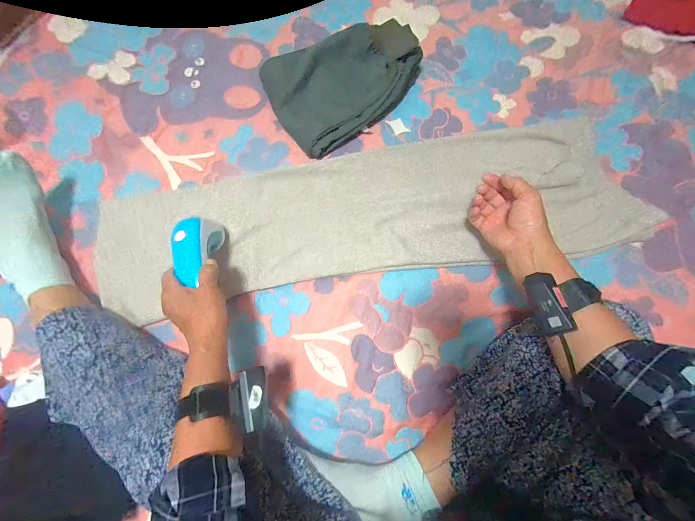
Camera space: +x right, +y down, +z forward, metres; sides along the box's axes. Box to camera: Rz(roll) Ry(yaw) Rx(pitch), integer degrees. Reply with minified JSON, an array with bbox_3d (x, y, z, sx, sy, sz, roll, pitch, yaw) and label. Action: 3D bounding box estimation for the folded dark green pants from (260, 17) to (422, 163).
[{"bbox_3d":[0.007,-0.350,0.578,0.308,0.064,0.207,-25,76,-7],"label":"folded dark green pants"}]

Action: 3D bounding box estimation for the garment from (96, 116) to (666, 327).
[{"bbox_3d":[0.032,-0.090,0.533,0.897,0.043,0.252,-10,75,-2],"label":"garment"}]

